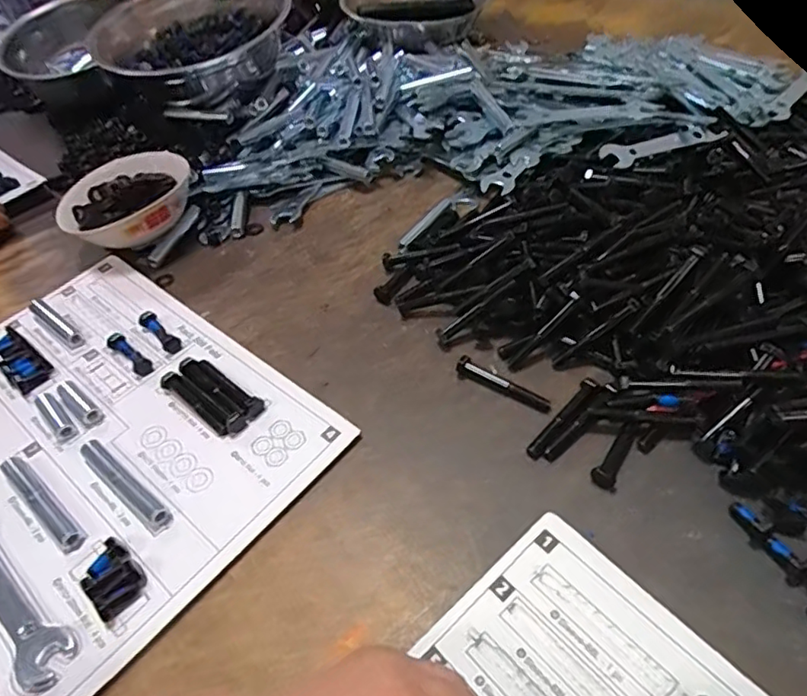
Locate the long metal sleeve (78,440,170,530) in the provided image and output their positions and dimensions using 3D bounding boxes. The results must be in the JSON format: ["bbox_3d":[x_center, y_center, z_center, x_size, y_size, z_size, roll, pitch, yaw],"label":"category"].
[{"bbox_3d":[-0.206,0.099,0.427,0.096,0.014,0.016,28,56,29],"label":"long metal sleeve"}]

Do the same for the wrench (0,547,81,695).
[{"bbox_3d":[-0.264,0.159,0.382,0.153,0.009,0.038,28,56,29],"label":"wrench"}]

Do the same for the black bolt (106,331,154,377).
[{"bbox_3d":[-0.242,0.006,0.516,0.060,0.011,0.015,30,57,30],"label":"black bolt"}]

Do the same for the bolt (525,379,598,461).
[{"bbox_3d":[0.122,0.053,0.440,0.013,0.009,0.082,32,58,31],"label":"bolt"}]

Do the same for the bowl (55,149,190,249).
[{"bbox_3d":[-0.296,-0.152,0.636,0.135,0.065,0.139,-3,46,4],"label":"bowl"}]

